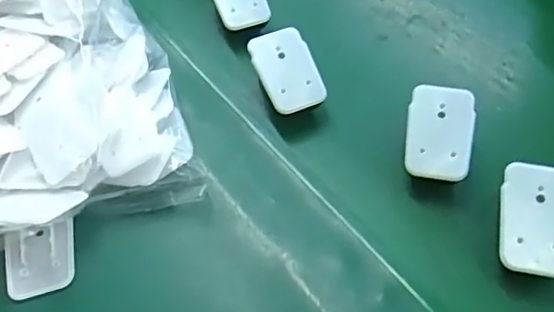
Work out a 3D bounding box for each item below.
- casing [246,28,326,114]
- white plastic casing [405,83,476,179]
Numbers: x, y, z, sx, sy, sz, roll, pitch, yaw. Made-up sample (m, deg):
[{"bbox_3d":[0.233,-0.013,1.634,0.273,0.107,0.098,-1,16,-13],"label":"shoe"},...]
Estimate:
[{"bbox_3d":[0.008,-0.066,0.448,0.042,0.007,0.067,-23,76,-4],"label":"casing"},{"bbox_3d":[0.113,-0.017,0.402,0.044,0.007,0.065,7,77,12],"label":"white plastic casing"}]

